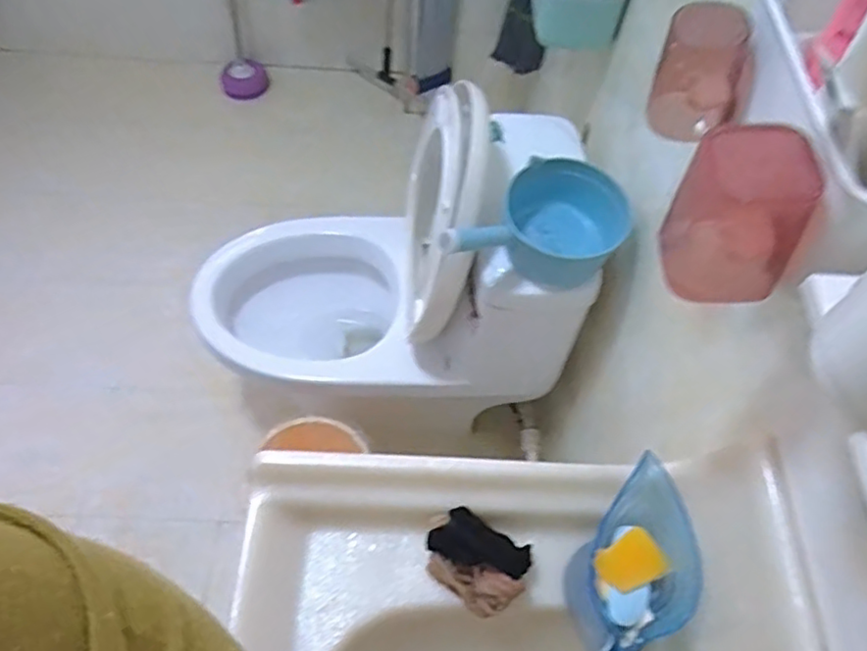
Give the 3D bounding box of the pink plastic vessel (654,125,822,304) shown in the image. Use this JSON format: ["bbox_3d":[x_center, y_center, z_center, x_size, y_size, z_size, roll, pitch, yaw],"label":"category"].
[{"bbox_3d":[0.187,-0.064,0.396,0.070,0.099,0.062,5,59,0],"label":"pink plastic vessel"}]

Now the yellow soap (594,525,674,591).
[{"bbox_3d":[0.169,0.201,0.544,0.055,0.012,0.042,-26,64,-17],"label":"yellow soap"}]

